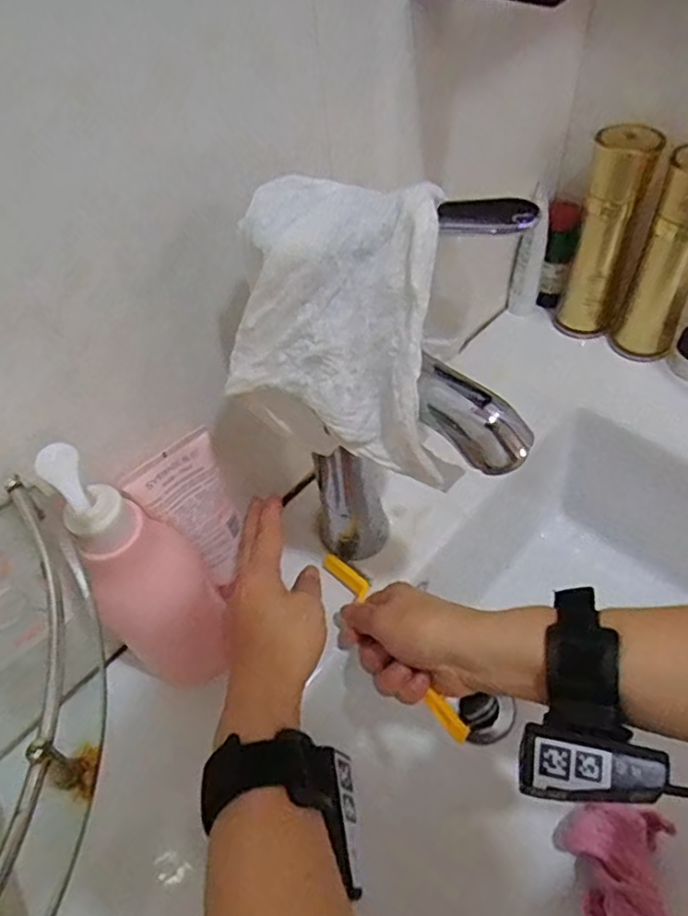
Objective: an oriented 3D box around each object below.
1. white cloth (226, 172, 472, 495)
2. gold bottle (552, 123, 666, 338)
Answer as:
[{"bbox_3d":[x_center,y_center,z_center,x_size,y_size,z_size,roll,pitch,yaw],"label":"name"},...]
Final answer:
[{"bbox_3d":[0.000,-0.056,0.300,0.105,0.136,0.036,6,23,6],"label":"white cloth"},{"bbox_3d":[0.232,-0.194,0.563,0.053,0.179,0.044,16,55,17],"label":"gold bottle"}]

